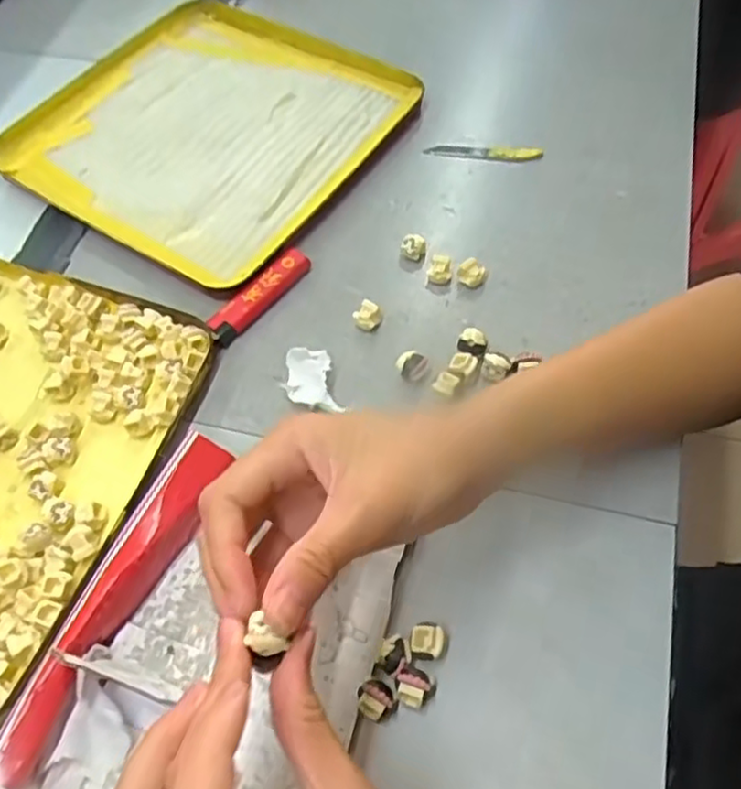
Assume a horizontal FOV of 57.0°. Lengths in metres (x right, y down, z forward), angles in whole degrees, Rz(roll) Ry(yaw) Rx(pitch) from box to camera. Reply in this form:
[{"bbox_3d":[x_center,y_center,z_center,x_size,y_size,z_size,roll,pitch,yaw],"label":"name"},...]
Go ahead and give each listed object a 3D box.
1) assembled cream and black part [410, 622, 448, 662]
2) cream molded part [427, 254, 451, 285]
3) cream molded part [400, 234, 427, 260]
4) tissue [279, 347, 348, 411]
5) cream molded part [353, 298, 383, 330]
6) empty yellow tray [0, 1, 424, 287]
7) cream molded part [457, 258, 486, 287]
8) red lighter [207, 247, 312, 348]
[{"bbox_3d":[0.026,0.112,0.309,0.016,0.010,0.016,11,60,8],"label":"assembled cream and black part"},{"bbox_3d":[0.043,-0.078,0.424,0.014,0.014,0.015,3,59,3],"label":"cream molded part"},{"bbox_3d":[0.027,-0.094,0.436,0.016,0.014,0.014,3,59,3],"label":"cream molded part"},{"bbox_3d":[-0.035,-0.009,0.385,0.029,0.012,0.045,-15,60,-7],"label":"tissue"},{"bbox_3d":[-0.002,-0.047,0.408,0.016,0.017,0.011,4,59,4],"label":"cream molded part"},{"bbox_3d":[-0.117,-0.197,0.498,0.232,0.011,0.233,29,64,17],"label":"empty yellow tray"},{"bbox_3d":[0.062,-0.075,0.421,0.017,0.013,0.014,11,60,8],"label":"cream molded part"},{"bbox_3d":[-0.069,-0.061,0.424,0.021,0.013,0.078,34,66,20],"label":"red lighter"}]

